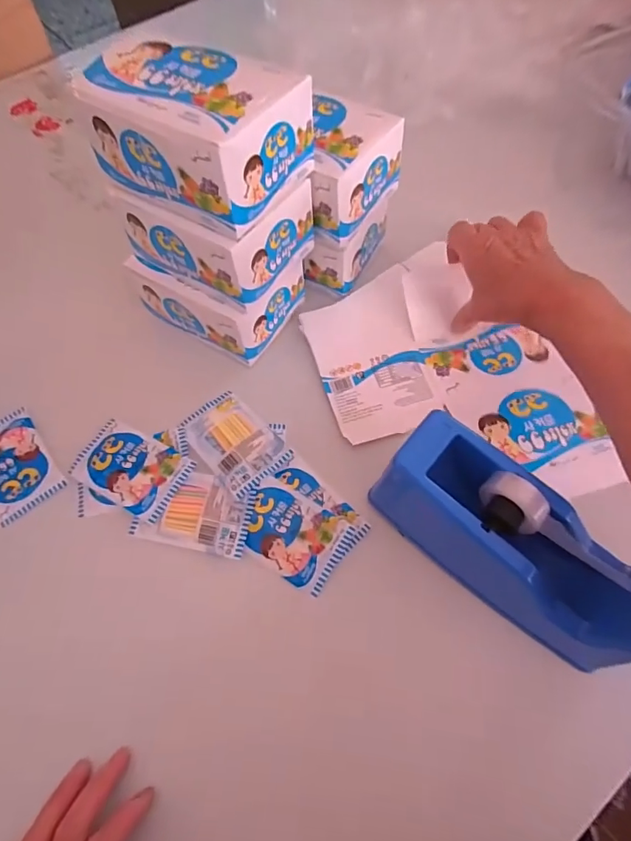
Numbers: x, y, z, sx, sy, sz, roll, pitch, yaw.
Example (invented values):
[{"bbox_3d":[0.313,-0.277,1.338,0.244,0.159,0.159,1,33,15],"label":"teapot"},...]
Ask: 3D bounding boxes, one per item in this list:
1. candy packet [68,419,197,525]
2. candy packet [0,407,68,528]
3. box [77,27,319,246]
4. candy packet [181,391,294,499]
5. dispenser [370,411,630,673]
[{"bbox_3d":[-0.166,0.041,0.427,0.099,0.006,0.064,25,66,14],"label":"candy packet"},{"bbox_3d":[-0.279,0.038,0.437,0.060,0.006,0.095,-37,67,-16],"label":"candy packet"},{"bbox_3d":[-0.087,-0.219,0.354,0.136,0.078,0.100,28,67,16],"label":"box"},{"bbox_3d":[-0.073,0.016,0.434,0.063,0.008,0.097,-38,67,-17],"label":"candy packet"},{"bbox_3d":[0.139,0.086,0.344,0.198,0.088,0.070,37,69,19],"label":"dispenser"}]

